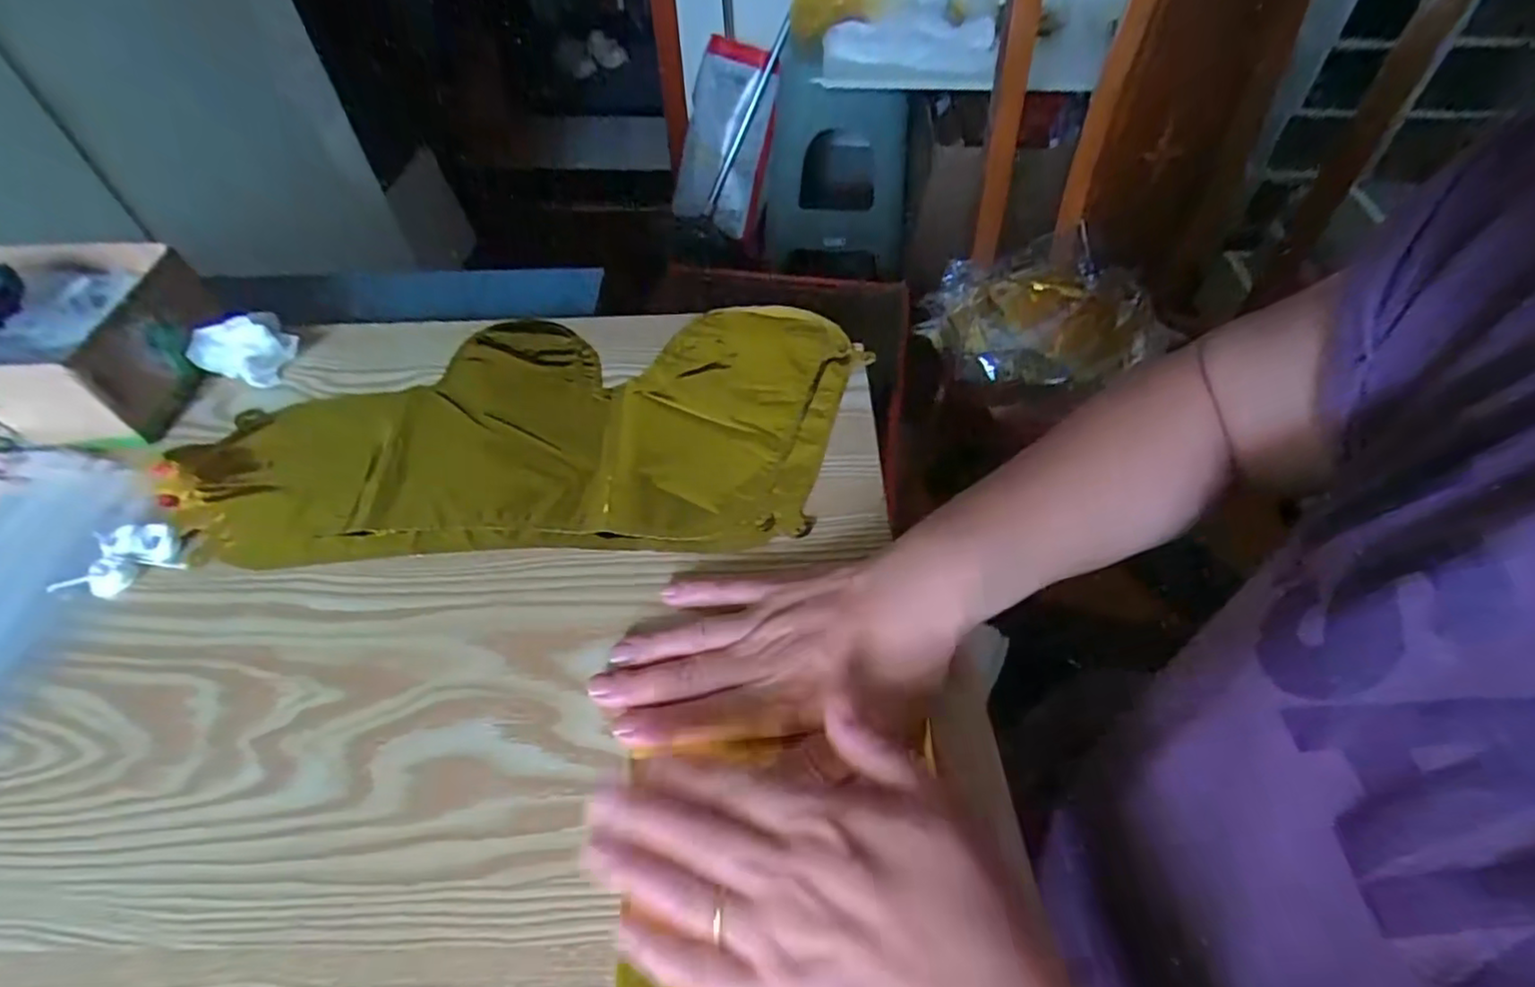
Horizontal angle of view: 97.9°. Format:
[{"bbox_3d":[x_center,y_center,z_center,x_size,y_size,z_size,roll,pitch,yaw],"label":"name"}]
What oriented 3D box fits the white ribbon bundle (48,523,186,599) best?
[{"bbox_3d":[-0.362,0.038,0.372,0.062,0.013,0.039,-6,51,-3],"label":"white ribbon bundle"}]

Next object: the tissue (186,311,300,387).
[{"bbox_3d":[-0.367,-0.105,0.473,0.050,0.032,0.050,13,53,13],"label":"tissue"}]

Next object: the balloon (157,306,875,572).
[{"bbox_3d":[-0.153,-0.048,0.434,0.408,0.007,0.201,-3,51,0],"label":"balloon"}]

